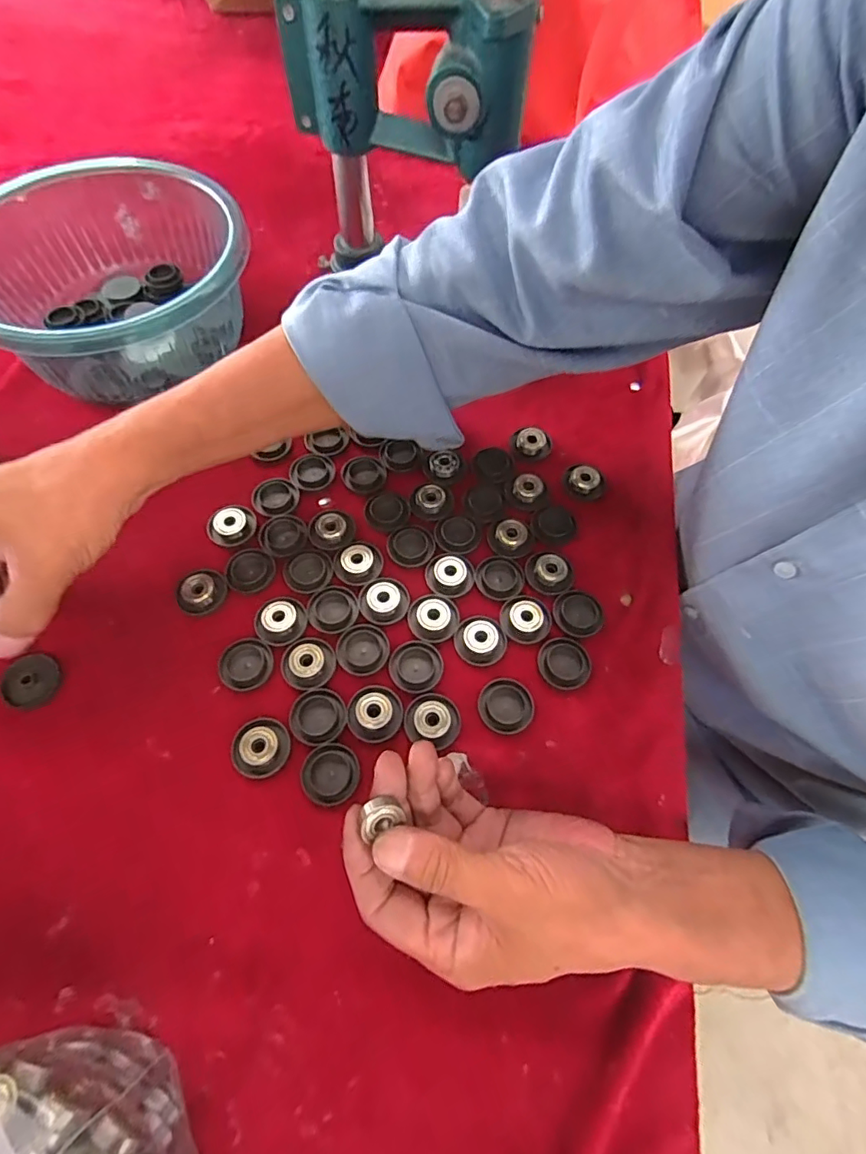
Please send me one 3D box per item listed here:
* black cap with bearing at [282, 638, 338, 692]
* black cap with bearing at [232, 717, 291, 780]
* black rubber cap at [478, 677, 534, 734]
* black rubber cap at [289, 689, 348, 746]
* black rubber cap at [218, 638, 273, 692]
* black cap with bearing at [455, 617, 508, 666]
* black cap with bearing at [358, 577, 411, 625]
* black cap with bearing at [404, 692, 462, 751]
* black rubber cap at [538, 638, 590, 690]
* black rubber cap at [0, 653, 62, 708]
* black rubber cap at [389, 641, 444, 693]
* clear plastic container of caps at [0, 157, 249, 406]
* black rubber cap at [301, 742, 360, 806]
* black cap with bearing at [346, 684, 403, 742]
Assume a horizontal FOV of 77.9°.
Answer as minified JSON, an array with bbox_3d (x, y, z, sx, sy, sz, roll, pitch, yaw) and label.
[{"bbox_3d":[-0.078,0.053,0.335,0.032,0.007,0.033,1,62,-2],"label":"black cap with bearing"},{"bbox_3d":[-0.102,0.100,0.314,0.033,0.008,0.033,1,62,-2],"label":"black cap with bearing"},{"bbox_3d":[0.045,0.079,0.331,0.033,0.004,0.033,1,62,-2],"label":"black rubber cap"},{"bbox_3d":[-0.069,0.083,0.321,0.032,0.004,0.032,1,62,-2],"label":"black rubber cap"},{"bbox_3d":[-0.118,0.055,0.338,0.032,0.004,0.034,1,62,-2],"label":"black rubber cap"},{"bbox_3d":[0.031,0.040,0.345,0.032,0.009,0.031,1,62,-2],"label":"black cap with bearing"},{"bbox_3d":[-0.033,0.014,0.356,0.032,0.007,0.033,1,62,-2],"label":"black cap with bearing"},{"bbox_3d":[0.000,0.085,0.323,0.033,0.009,0.029,13,63,5],"label":"black cap with bearing"},{"bbox_3d":[0.084,0.055,0.343,0.032,0.008,0.033,1,62,-2],"label":"black rubber cap"},{"bbox_3d":[-0.243,0.063,0.324,0.031,0.009,0.030,1,62,-2],"label":"black rubber cap"},{"bbox_3d":[-0.010,0.057,0.340,0.033,0.007,0.033,1,62,-2],"label":"black rubber cap"},{"bbox_3d":[-0.248,-0.226,0.427,0.201,0.089,0.204,-18,64,-11],"label":"clear plastic container of caps"},{"bbox_3d":[-0.059,0.113,0.308,0.032,0.004,0.032,1,62,-2],"label":"black rubber cap"},{"bbox_3d":[-0.035,0.081,0.322,0.033,0.007,0.033,1,62,-2],"label":"black cap with bearing"}]

